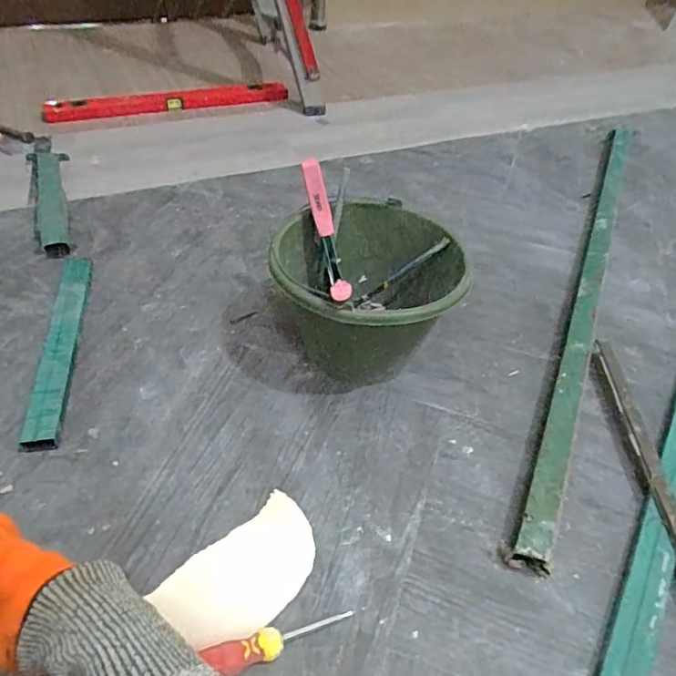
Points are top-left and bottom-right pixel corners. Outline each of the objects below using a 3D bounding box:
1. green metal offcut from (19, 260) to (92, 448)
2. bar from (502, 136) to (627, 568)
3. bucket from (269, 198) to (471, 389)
[{"bbox_3d":[-0.386,0.000,0.762,0.044,0.020,0.375,-5,46,-10],"label":"green metal offcut"},{"bbox_3d":[0.441,-0.131,0.938,0.043,0.040,1.171,21,47,15],"label":"bar"},{"bbox_3d":[0.038,-0.053,0.728,0.231,0.176,0.241,2,45,-2],"label":"bucket"}]

